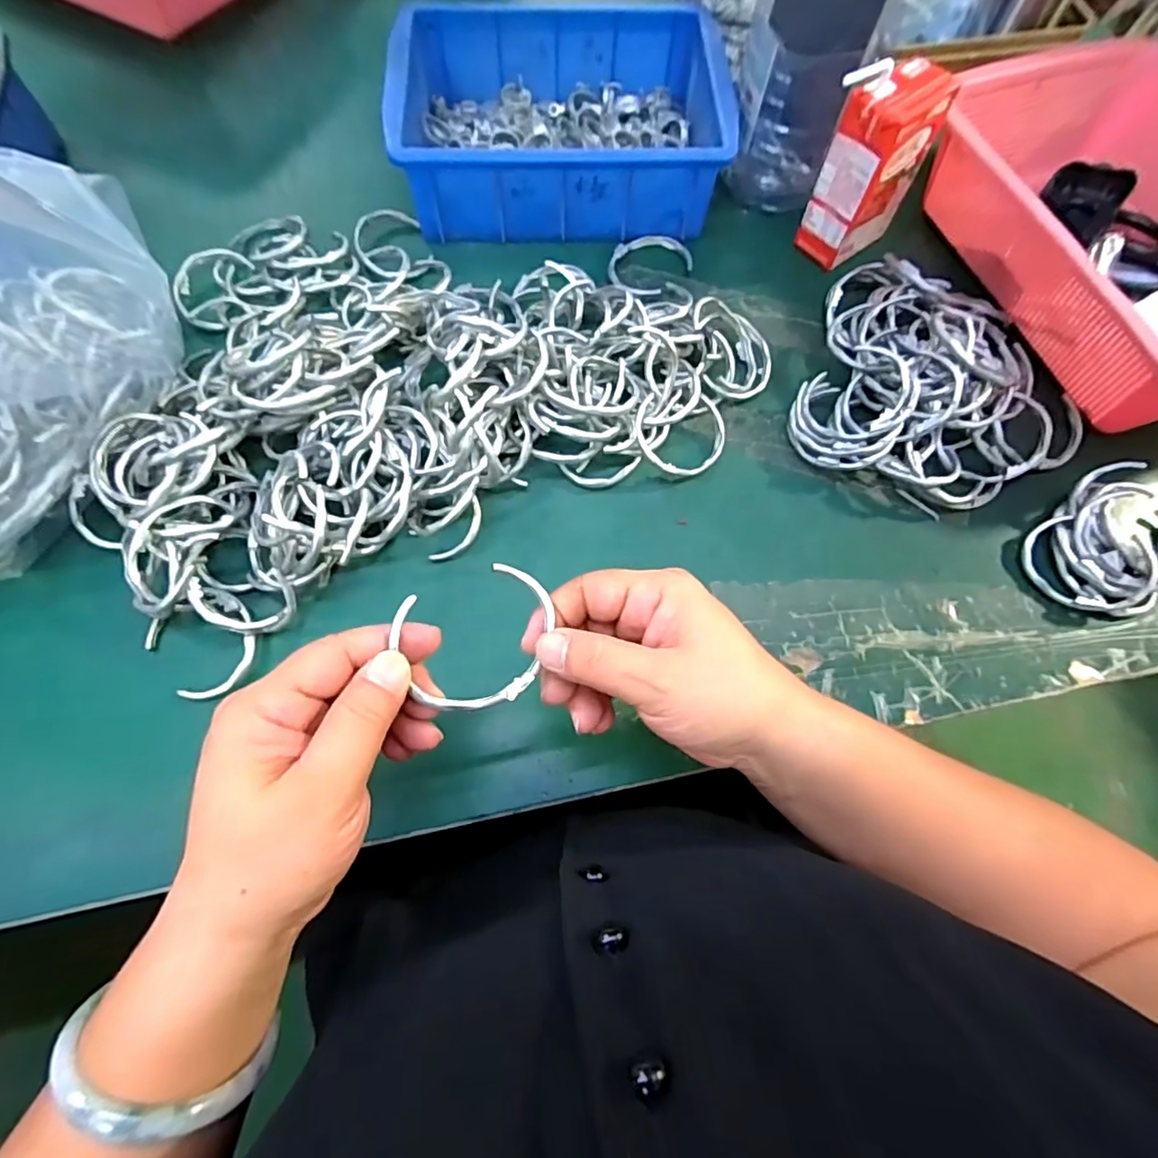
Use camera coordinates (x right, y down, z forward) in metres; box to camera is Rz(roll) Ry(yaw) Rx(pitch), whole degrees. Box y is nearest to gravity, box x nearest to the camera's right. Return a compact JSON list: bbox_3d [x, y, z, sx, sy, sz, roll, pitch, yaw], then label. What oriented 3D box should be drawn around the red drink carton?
[{"bbox_3d":[0.208,-0.291,0.422,0.071,0.113,0.042,-32,74,-13],"label":"red drink carton"}]

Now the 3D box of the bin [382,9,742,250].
[{"bbox_3d":[-0.016,-0.358,0.461,0.238,0.070,0.169,-1,70,-3],"label":"bin"}]

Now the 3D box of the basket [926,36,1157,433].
[{"bbox_3d":[0.398,-0.243,0.421,0.216,0.088,0.295,-20,72,-9],"label":"basket"}]

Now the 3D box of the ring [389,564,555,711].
[{"bbox_3d":[-0.038,0.024,0.239,0.058,0.004,0.053,0,89,-18],"label":"ring"}]

